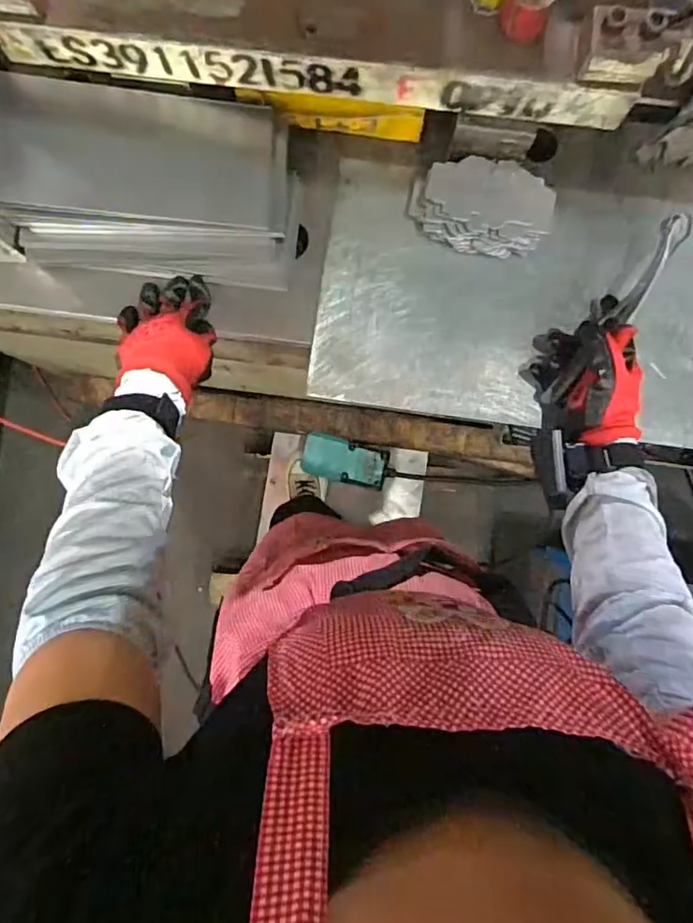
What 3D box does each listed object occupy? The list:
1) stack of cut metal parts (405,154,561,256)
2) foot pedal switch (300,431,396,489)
[{"bbox_3d":[0.136,-0.258,0.571,0.136,0.055,0.076,7,87,1],"label":"stack of cut metal parts"},{"bbox_3d":[0.012,0.004,1.331,0.234,0.048,0.103,15,87,-14],"label":"foot pedal switch"}]

